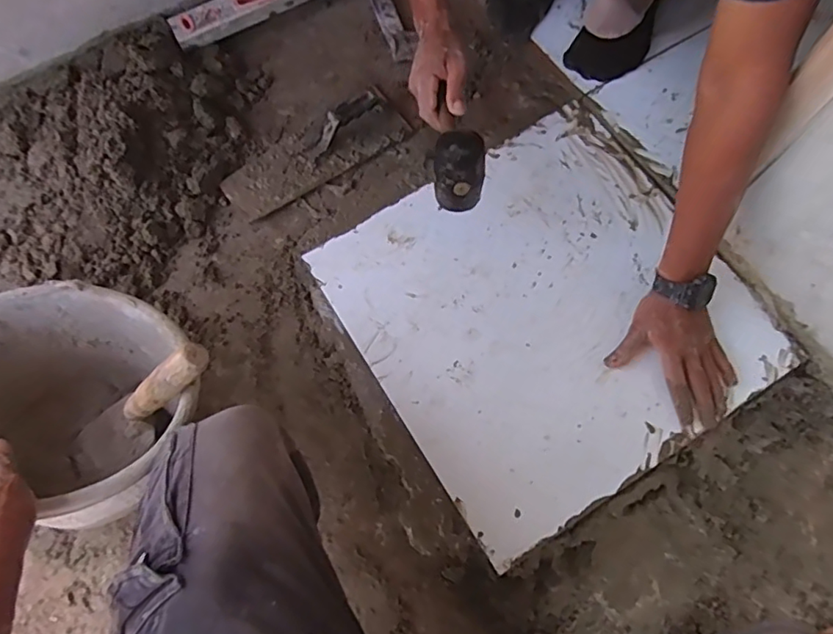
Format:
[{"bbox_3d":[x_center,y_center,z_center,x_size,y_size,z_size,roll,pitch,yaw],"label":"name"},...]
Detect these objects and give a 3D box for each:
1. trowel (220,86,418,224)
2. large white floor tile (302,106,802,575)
[{"bbox_3d":[-0.163,-0.258,0.851,0.283,0.063,0.097,-31,74,-9],"label":"trowel"},{"bbox_3d":[0.176,-0.013,0.765,0.486,0.012,0.481,-31,73,-9],"label":"large white floor tile"}]

